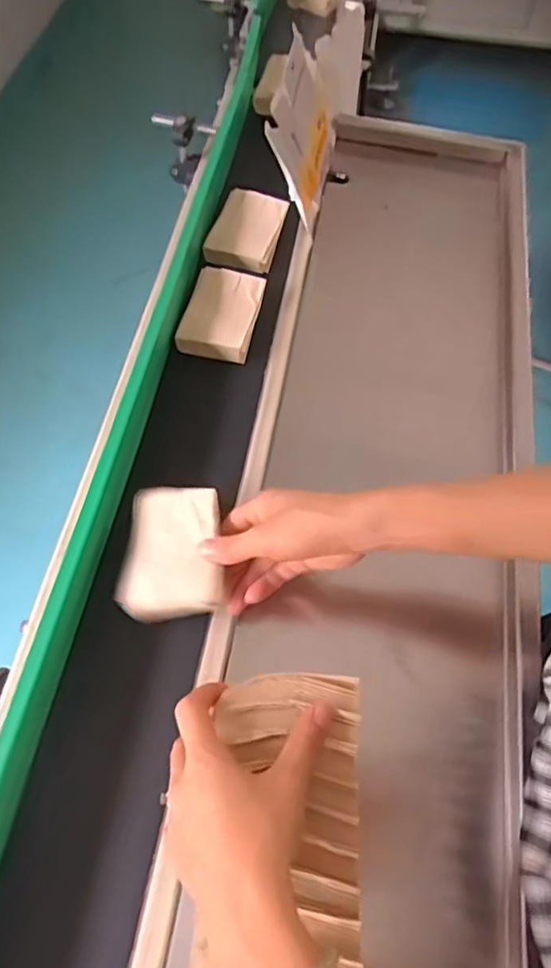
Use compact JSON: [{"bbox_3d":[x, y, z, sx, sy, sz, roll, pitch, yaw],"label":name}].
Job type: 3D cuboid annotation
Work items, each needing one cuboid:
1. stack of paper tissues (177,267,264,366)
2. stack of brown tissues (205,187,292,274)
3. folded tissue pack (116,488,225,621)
[{"bbox_3d":[-0.056,-0.184,0.653,0.074,0.022,0.108,10,62,5],"label":"stack of paper tissues"},{"bbox_3d":[-0.033,-0.300,0.716,0.076,0.022,0.112,13,62,6],"label":"stack of brown tissues"},{"bbox_3d":[-0.086,0.053,0.491,0.083,0.021,0.105,-6,62,-4],"label":"folded tissue pack"}]

